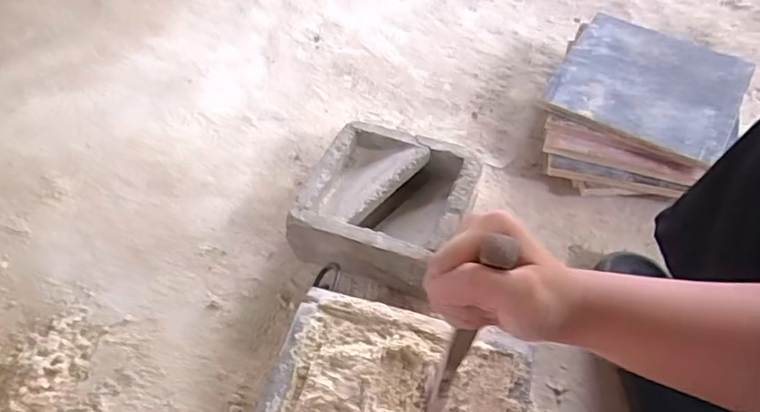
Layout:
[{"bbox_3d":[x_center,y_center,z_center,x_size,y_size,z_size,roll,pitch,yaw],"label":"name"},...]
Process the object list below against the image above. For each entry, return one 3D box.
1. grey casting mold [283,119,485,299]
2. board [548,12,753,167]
[{"bbox_3d":[0.012,0.004,0.758,0.197,0.104,0.190,15,53,15],"label":"grey casting mold"},{"bbox_3d":[0.402,-0.188,0.858,0.249,0.014,0.237,23,55,20],"label":"board"}]

